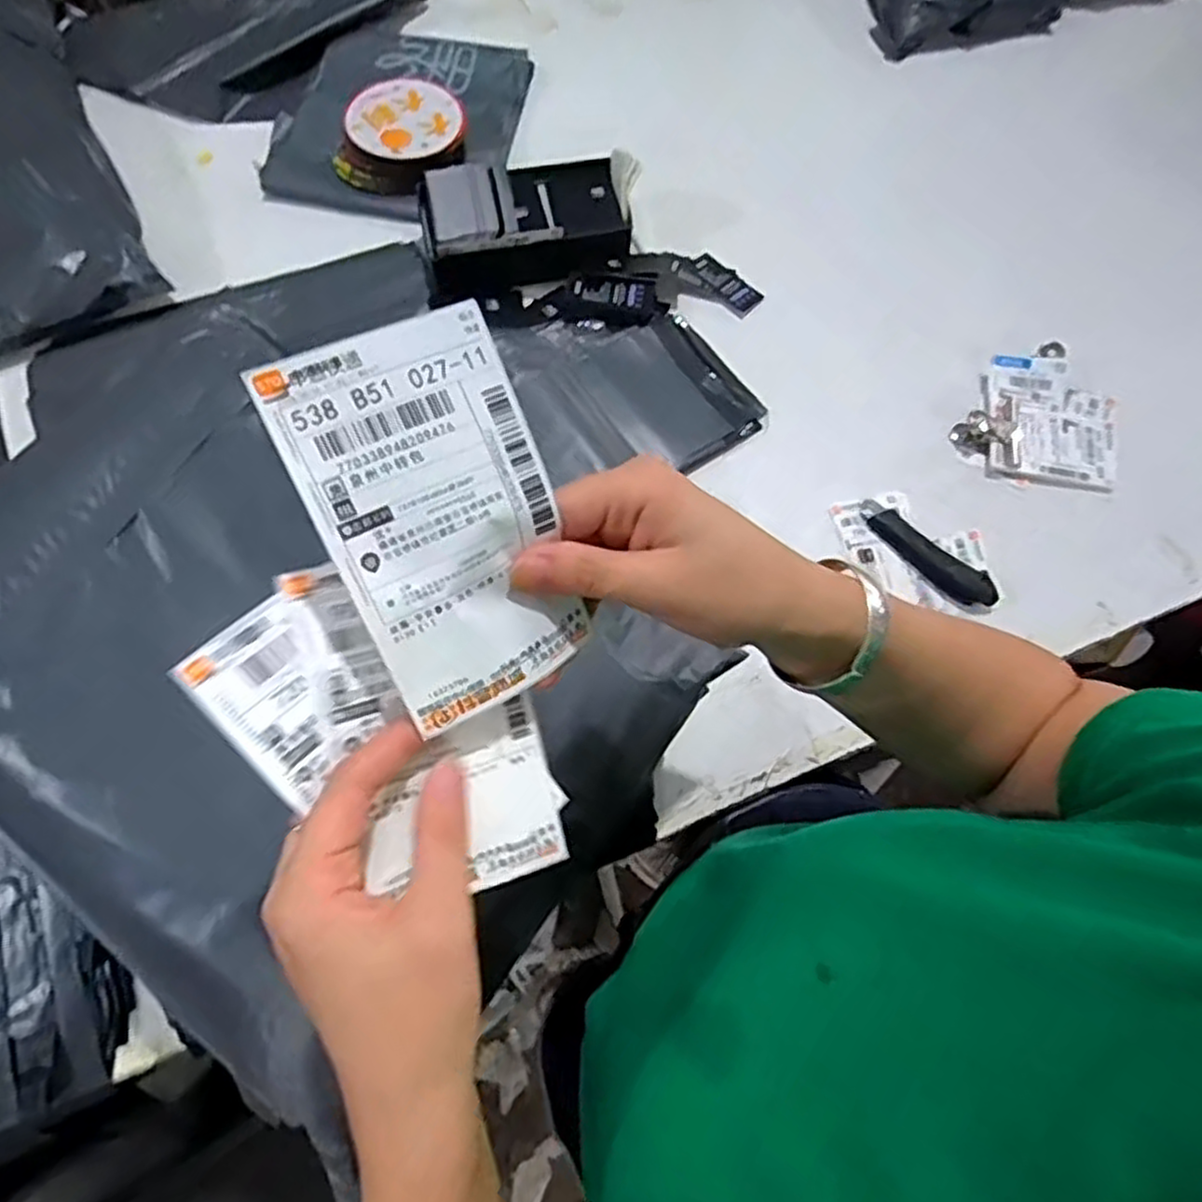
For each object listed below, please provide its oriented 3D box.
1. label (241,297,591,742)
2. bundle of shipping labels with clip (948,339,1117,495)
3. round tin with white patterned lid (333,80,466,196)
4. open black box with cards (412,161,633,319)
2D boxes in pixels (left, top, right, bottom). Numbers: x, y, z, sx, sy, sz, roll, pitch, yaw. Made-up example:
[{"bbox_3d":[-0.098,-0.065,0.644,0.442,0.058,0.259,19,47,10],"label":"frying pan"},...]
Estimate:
[{"bbox_3d":[-0.052,-0.025,0.250,0.073,0.011,0.128,-28,109,-21],"label":"label"},{"bbox_3d":[0.454,-0.193,0.772,0.153,0.032,0.147,11,70,2],"label":"bundle of shipping labels with clip"},{"bbox_3d":[-0.225,-0.528,0.862,0.133,0.052,0.138,1,70,-2],"label":"round tin with white patterned lid"},{"bbox_3d":[-0.084,-0.400,0.804,0.225,0.076,0.127,-19,71,-9],"label":"open black box with cards"}]

